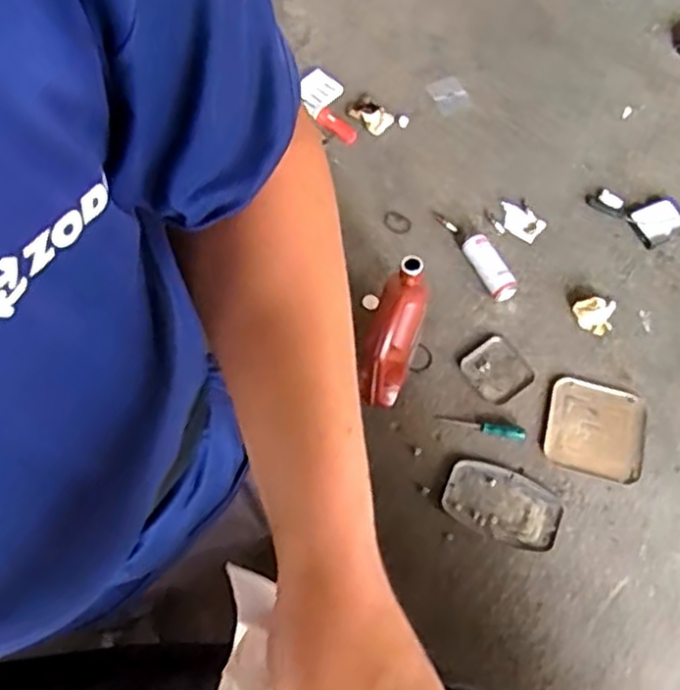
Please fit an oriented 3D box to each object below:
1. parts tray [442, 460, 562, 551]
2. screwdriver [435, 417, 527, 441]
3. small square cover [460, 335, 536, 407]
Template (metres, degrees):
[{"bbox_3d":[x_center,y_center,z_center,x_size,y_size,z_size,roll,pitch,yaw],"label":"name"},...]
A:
[{"bbox_3d":[0.343,0.335,1.516,0.245,0.022,0.146,22,67,8],"label":"parts tray"},{"bbox_3d":[0.312,0.177,1.593,0.194,0.022,0.029,15,65,4],"label":"screwdriver"},{"bbox_3d":[0.359,0.057,1.644,0.142,0.025,0.139,-36,71,-16],"label":"small square cover"}]

